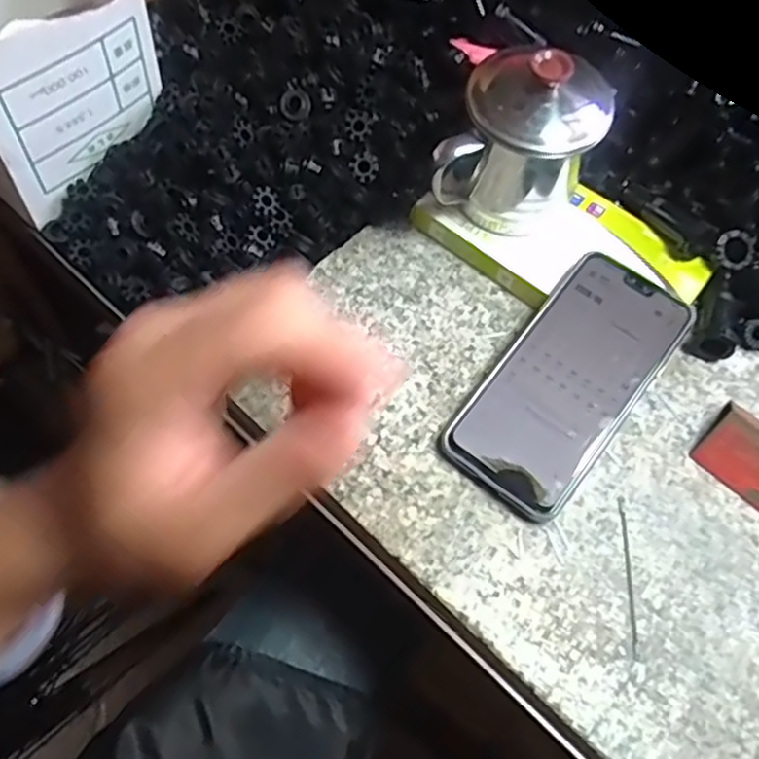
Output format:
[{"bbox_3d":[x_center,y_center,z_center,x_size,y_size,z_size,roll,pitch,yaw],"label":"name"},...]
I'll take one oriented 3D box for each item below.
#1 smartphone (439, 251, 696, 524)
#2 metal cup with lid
[{"bbox_3d":[0.108,0.000,0.397,0.076,0.007,0.156,35,76,15],"label":"smartphone"},{"bbox_3d":[0.082,-0.136,0.409,0.079,0.096,0.077,2,64,-4],"label":"metal cup with lid"}]

